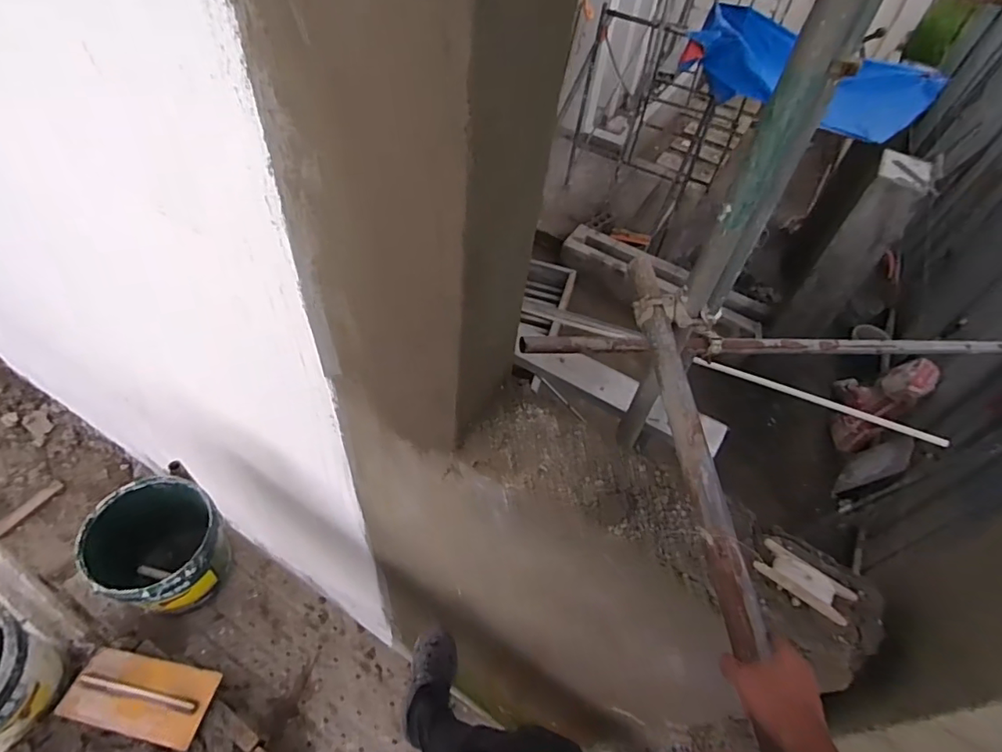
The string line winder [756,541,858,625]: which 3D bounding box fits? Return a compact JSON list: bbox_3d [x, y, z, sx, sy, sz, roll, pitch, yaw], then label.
[{"bbox_3d":[0.484,0.325,0.846,0.138,0.027,0.064,35,55,21],"label":"string line winder"}]

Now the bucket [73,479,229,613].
[{"bbox_3d":[-0.918,0.479,1.459,0.293,0.301,0.301,3,50,-4],"label":"bucket"}]

